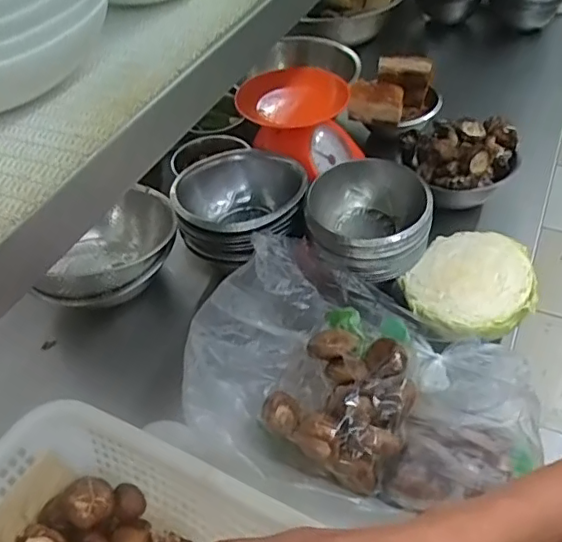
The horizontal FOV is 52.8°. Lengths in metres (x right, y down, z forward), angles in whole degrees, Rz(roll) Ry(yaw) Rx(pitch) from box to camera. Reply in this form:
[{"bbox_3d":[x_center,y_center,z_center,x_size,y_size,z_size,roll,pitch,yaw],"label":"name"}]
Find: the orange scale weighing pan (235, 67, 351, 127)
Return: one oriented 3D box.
[{"bbox_3d":[0.016,-0.258,0.849,0.160,0.048,0.124,-7,47,-1],"label":"orange scale weighing pan"}]

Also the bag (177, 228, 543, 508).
[{"bbox_3d":[0.072,0.113,0.579,0.341,0.101,0.243,24,54,25],"label":"bag"}]

